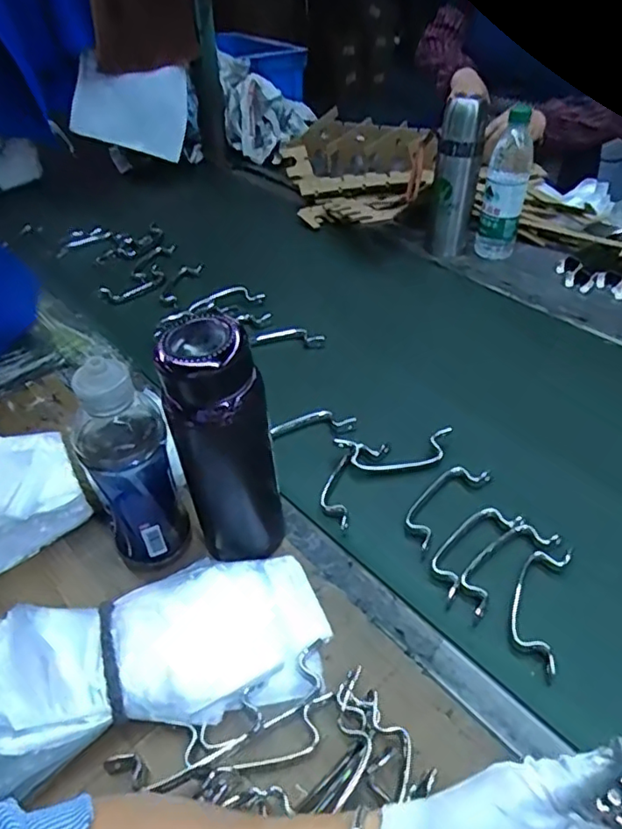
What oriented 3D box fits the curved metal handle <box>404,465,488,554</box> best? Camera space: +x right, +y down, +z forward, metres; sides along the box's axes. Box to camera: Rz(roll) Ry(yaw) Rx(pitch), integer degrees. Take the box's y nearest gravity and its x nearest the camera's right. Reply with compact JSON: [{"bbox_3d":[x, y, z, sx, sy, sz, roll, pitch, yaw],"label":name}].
[{"bbox_3d":[0.131,0.087,0.595,0.041,0.014,0.120,31,52,31],"label":"curved metal handle"}]

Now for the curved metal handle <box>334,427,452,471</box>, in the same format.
[{"bbox_3d":[0.091,0.040,0.638,0.125,0.017,0.040,-5,43,-2],"label":"curved metal handle"}]

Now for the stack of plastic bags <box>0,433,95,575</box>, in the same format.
[{"bbox_3d":[-0.296,0.085,0.573,0.142,0.083,0.098,-19,45,-17],"label":"stack of plastic bags"}]

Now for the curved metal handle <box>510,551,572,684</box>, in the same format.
[{"bbox_3d":[0.195,0.162,0.508,0.040,0.016,0.118,14,45,18],"label":"curved metal handle"}]

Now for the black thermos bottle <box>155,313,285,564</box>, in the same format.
[{"bbox_3d":[-0.068,0.034,0.496,0.067,0.239,0.063,24,49,26],"label":"black thermos bottle"}]

